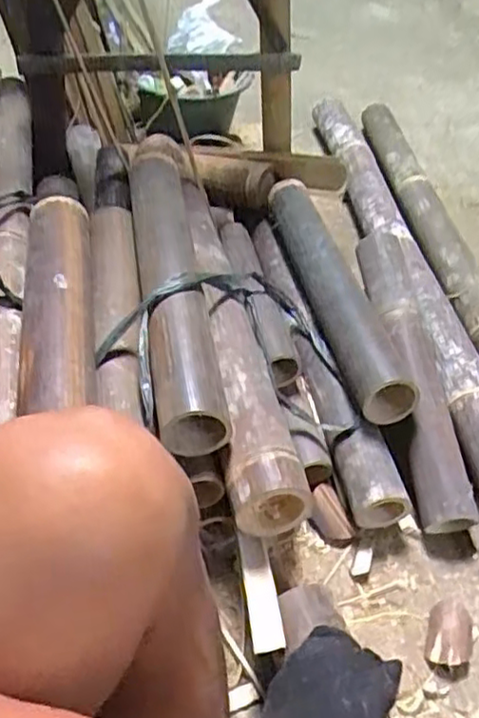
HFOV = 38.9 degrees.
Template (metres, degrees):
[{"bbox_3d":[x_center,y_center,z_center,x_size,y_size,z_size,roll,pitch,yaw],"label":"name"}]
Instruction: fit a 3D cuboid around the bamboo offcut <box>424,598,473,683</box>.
[{"bbox_3d":[0.224,0.294,0.718,0.046,0.024,0.082,11,45,10],"label":"bamboo offcut"}]

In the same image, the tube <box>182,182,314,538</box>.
[{"bbox_3d":[-0.006,-0.014,0.859,0.082,0.084,0.508,-8,53,-9],"label":"tube"}]

